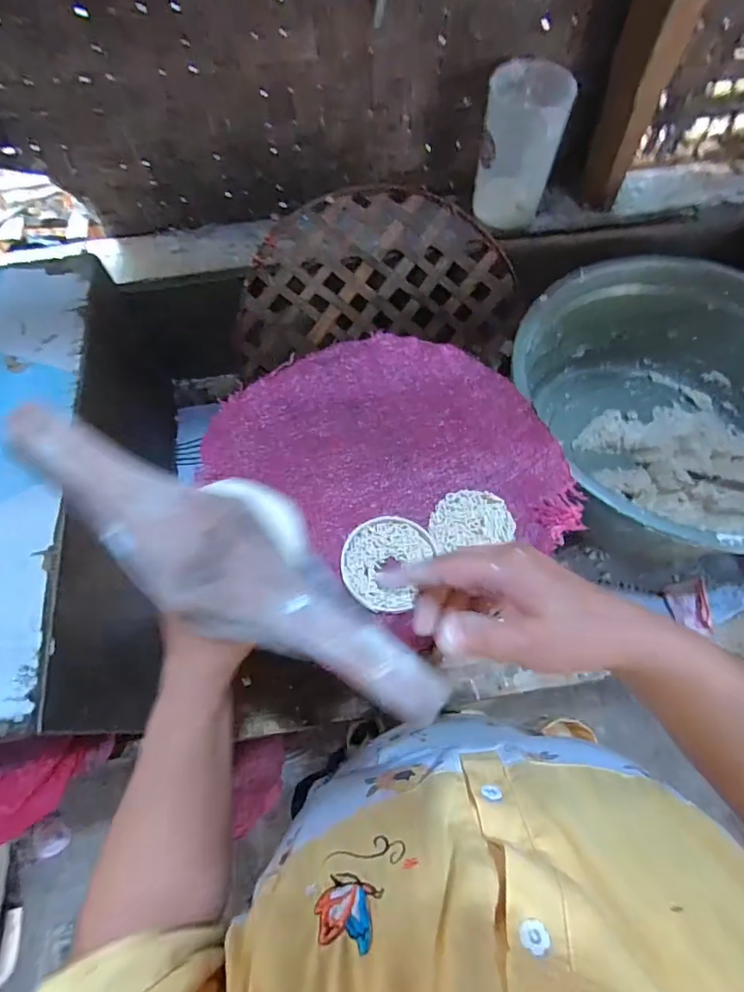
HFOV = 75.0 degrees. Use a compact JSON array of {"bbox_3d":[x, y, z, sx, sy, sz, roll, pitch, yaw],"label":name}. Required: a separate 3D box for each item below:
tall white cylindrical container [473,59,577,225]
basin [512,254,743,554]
[{"bbox_3d":[0.209,-0.490,0.696,0.102,0.173,0.112,-1,66,1],"label":"tall white cylindrical container"},{"bbox_3d":[0.389,-0.112,0.642,0.387,0.168,0.399,-1,66,1],"label":"basin"}]

